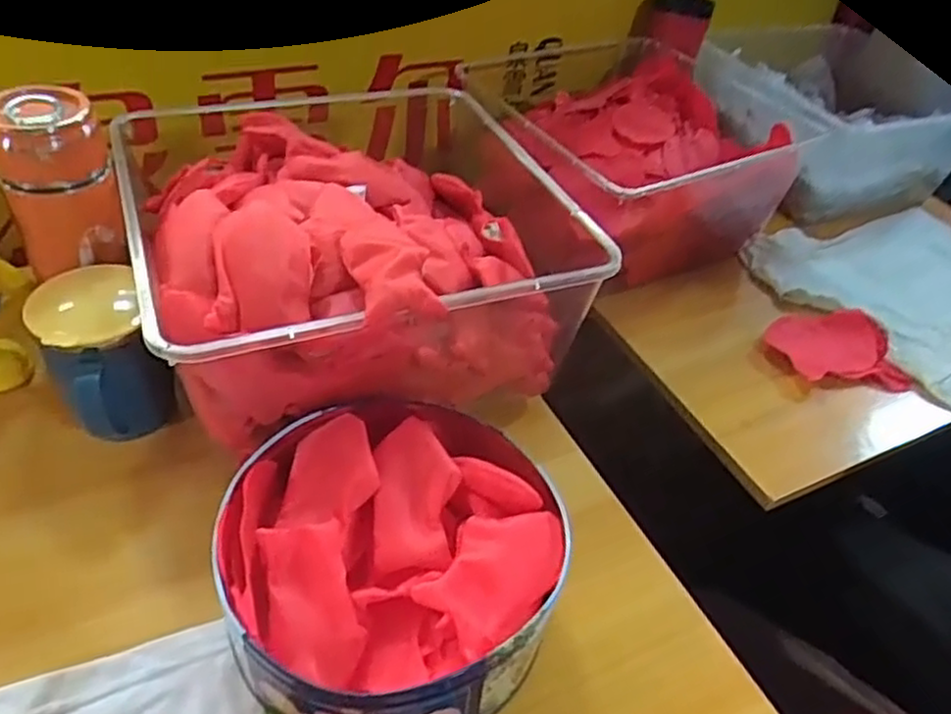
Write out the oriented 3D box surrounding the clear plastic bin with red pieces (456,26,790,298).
[{"bbox_3d":[0.162,-0.239,0.822,0.315,0.128,0.340,-17,49,-24],"label":"clear plastic bin with red pieces"}]

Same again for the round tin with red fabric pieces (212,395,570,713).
[{"bbox_3d":[-0.052,0.119,0.434,0.192,0.079,0.202,-14,47,-22],"label":"round tin with red fabric pieces"}]

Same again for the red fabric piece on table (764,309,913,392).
[{"bbox_3d":[0.369,-0.011,0.736,0.140,0.031,0.089,8,43,1],"label":"red fabric piece on table"}]

